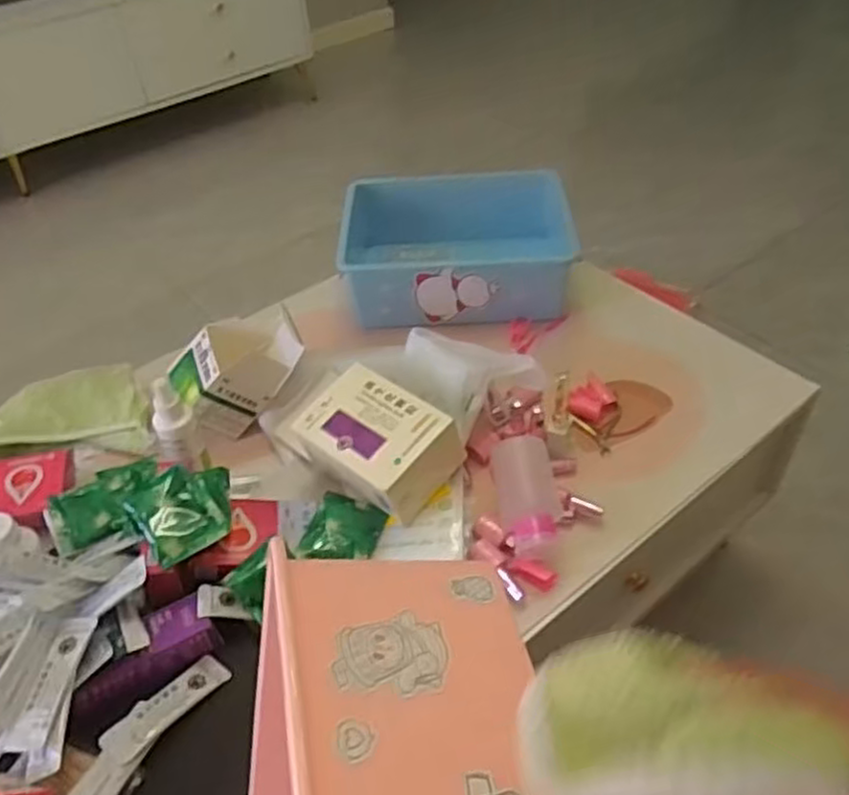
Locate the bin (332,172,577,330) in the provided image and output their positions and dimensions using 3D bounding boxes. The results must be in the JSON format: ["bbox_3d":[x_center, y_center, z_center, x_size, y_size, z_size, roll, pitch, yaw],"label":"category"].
[{"bbox_3d":[0.035,-0.204,1.047,0.290,0.114,0.232,-4,43,0],"label":"bin"}]

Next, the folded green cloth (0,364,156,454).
[{"bbox_3d":[-0.414,0.016,0.868,0.197,0.053,0.116,-4,43,-1],"label":"folded green cloth"}]

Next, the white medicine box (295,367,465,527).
[{"bbox_3d":[-0.049,0.047,0.763,0.148,0.083,0.113,27,51,29],"label":"white medicine box"}]

